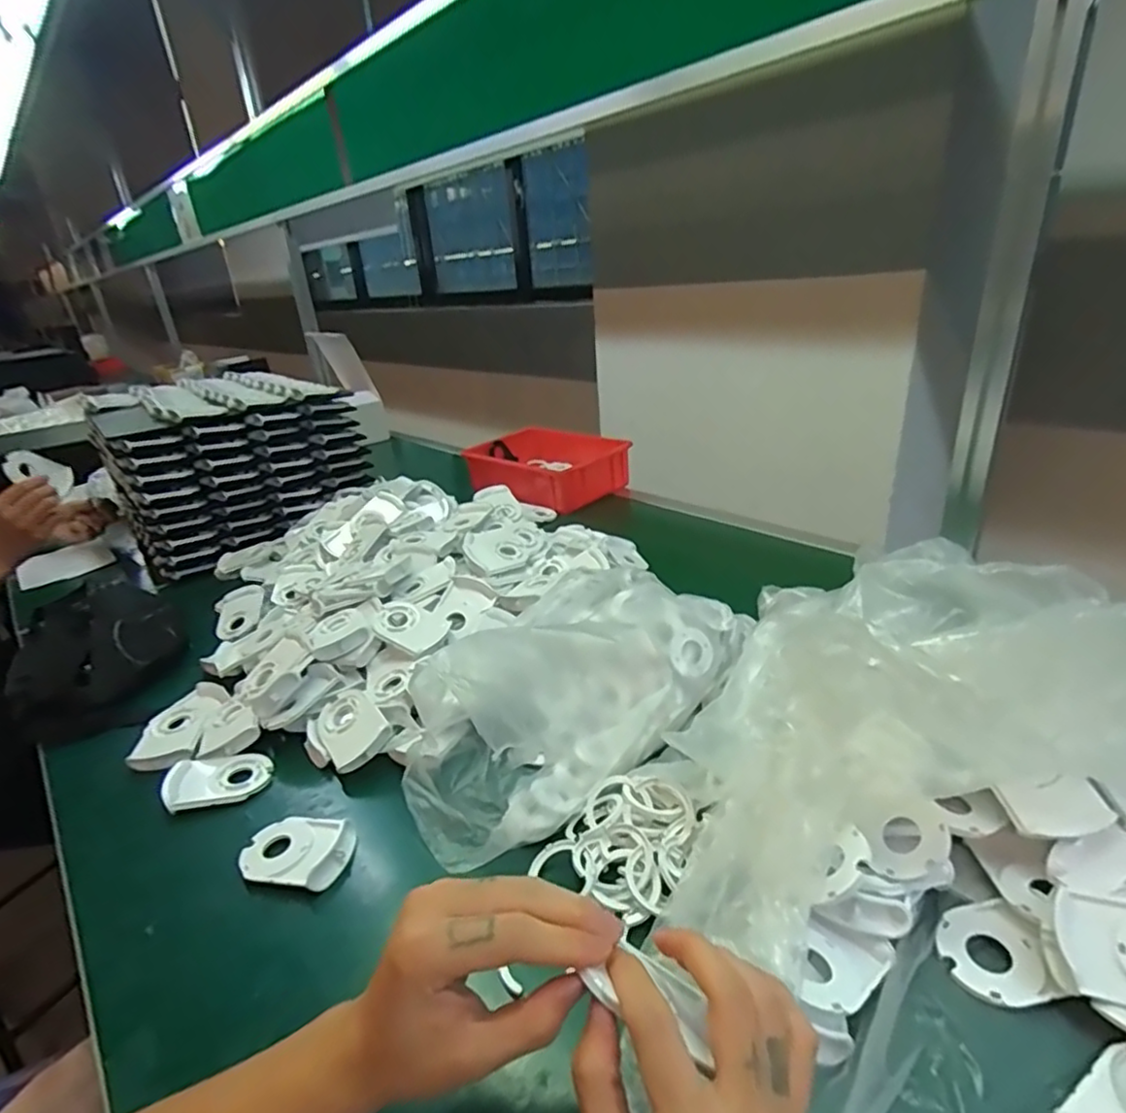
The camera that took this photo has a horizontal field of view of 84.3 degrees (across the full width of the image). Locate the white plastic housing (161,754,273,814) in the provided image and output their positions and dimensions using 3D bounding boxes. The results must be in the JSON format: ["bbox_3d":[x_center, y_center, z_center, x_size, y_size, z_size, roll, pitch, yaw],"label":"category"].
[{"bbox_3d":[-0.310,0.201,0.559,0.087,0.016,0.049,-10,26,-9],"label":"white plastic housing"}]

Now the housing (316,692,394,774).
[{"bbox_3d":[-0.199,0.161,0.587,0.057,0.017,0.084,-44,42,-15],"label":"housing"}]

